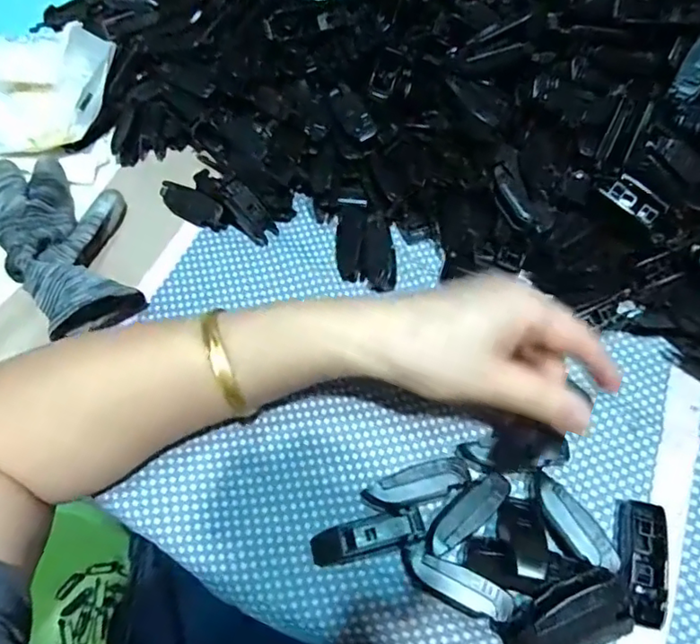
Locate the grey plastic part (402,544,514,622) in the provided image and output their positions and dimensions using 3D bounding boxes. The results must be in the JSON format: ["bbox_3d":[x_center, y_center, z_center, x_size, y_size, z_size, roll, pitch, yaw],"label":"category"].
[{"bbox_3d":[0.049,0.124,0.267,0.052,0.010,0.017,24,66,14],"label":"grey plastic part"}]

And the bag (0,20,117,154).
[{"bbox_3d":[-0.244,-0.164,0.397,0.146,0.048,0.090,2,63,3],"label":"bag"}]

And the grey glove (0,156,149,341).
[{"bbox_3d":[-0.179,-0.058,0.352,0.076,0.033,0.142,-37,67,-16],"label":"grey glove"}]

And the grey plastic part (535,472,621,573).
[{"bbox_3d":[0.108,0.100,0.280,0.020,0.017,0.050,-32,66,-13],"label":"grey plastic part"}]

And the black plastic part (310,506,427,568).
[{"bbox_3d":[0.009,0.107,0.281,0.055,0.012,0.017,-12,63,-4],"label":"black plastic part"}]

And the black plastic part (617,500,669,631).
[{"bbox_3d":[0.139,0.114,0.271,0.017,0.017,0.055,11,63,8],"label":"black plastic part"}]

